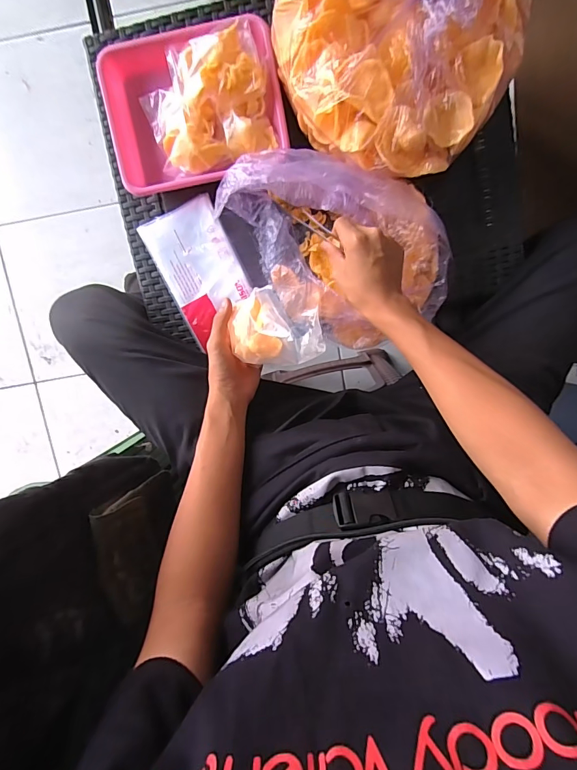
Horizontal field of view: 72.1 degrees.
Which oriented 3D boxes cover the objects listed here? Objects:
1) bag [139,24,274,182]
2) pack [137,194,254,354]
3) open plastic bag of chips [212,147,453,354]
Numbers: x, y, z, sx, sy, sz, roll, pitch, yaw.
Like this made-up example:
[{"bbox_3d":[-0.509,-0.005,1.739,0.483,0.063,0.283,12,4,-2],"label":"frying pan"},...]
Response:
[{"bbox_3d":[-0.101,-0.351,0.504,0.156,0.058,0.135,-20,98,4],"label":"bag"},{"bbox_3d":[-0.124,-0.163,0.556,0.108,0.018,0.175,-25,98,5],"label":"pack"},{"bbox_3d":[0.064,-0.186,0.517,0.219,0.080,0.277,-38,96,7],"label":"open plastic bag of chips"}]

